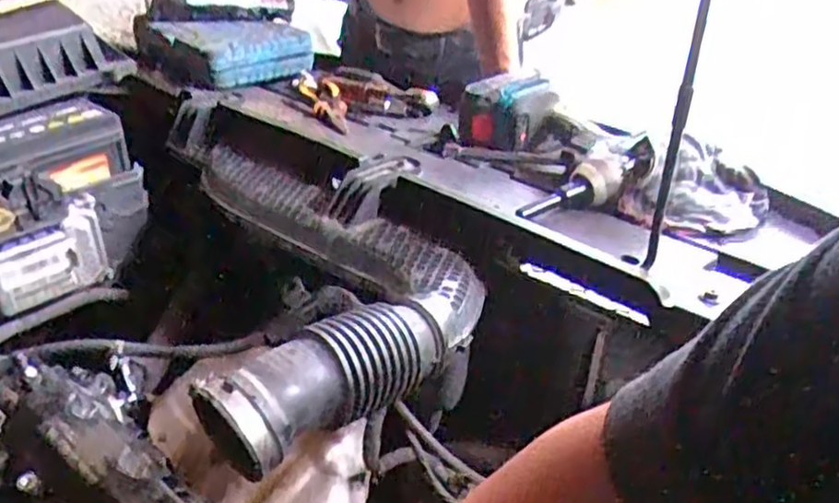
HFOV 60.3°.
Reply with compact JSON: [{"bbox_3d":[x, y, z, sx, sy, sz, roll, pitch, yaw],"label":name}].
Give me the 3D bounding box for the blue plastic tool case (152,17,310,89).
[{"bbox_3d":[-0.267,-0.303,1.060,0.171,0.063,0.169,-25,40,-32],"label":"blue plastic tool case"}]

